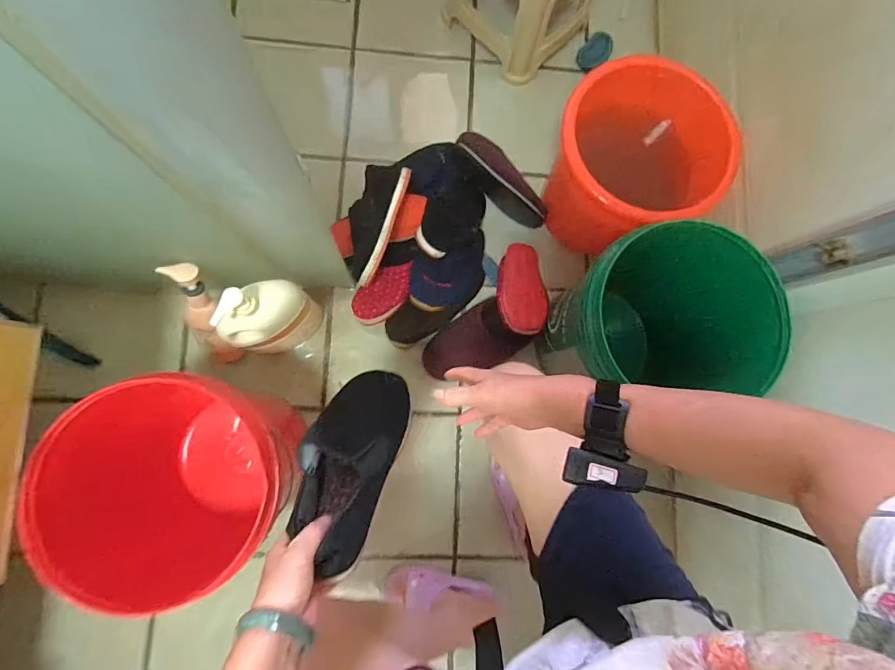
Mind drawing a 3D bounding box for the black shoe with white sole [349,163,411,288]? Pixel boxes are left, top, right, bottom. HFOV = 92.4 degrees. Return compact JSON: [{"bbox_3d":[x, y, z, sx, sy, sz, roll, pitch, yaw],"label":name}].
[{"bbox_3d":[-0.152,-0.227,0.853,0.098,0.069,0.255,16,82,-3],"label":"black shoe with white sole"}]

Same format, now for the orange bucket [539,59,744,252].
[{"bbox_3d":[0.352,-0.336,0.872,0.315,0.234,0.285,44,82,1],"label":"orange bucket"}]

